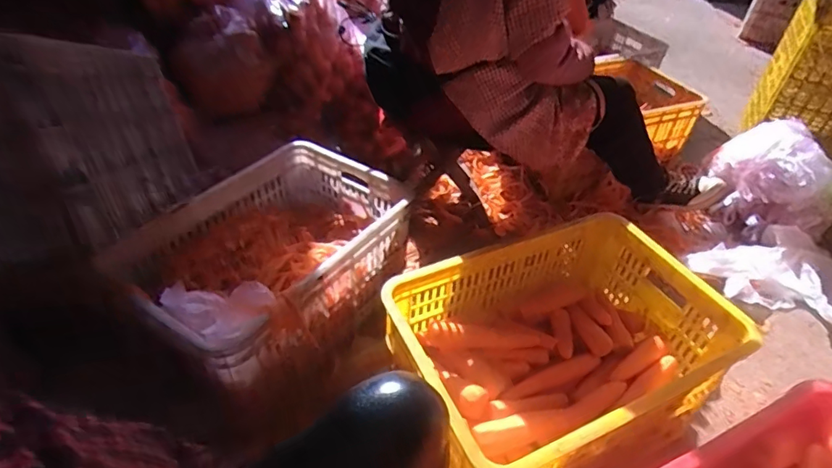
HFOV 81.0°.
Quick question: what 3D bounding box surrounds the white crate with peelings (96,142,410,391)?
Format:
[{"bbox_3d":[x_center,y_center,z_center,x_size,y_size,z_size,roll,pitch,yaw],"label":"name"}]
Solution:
[{"bbox_3d":[-0.295,0.033,0.990,0.387,0.185,0.520,23,45,22],"label":"white crate with peelings"}]

